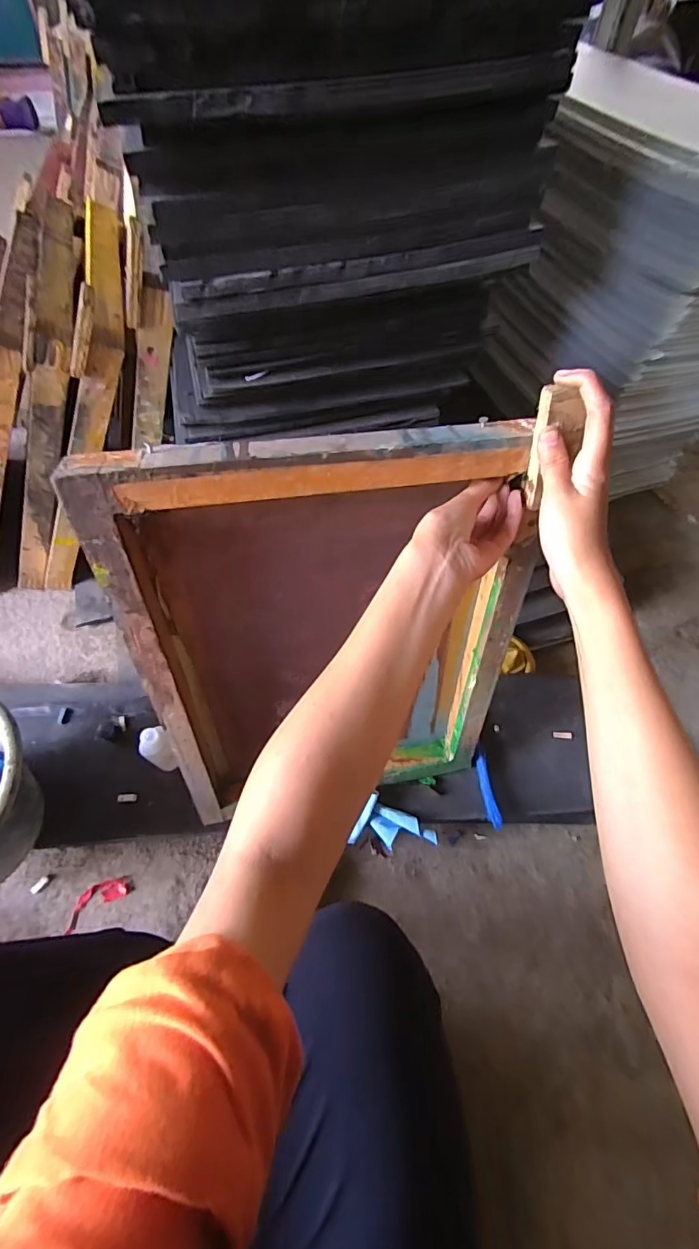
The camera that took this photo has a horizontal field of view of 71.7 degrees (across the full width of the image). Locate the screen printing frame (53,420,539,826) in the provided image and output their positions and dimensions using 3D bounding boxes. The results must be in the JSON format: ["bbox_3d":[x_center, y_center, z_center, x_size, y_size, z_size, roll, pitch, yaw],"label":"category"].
[{"bbox_3d":[-0.010,0.032,0.485,0.353,0.442,0.058,-8,43,-6],"label":"screen printing frame"}]

